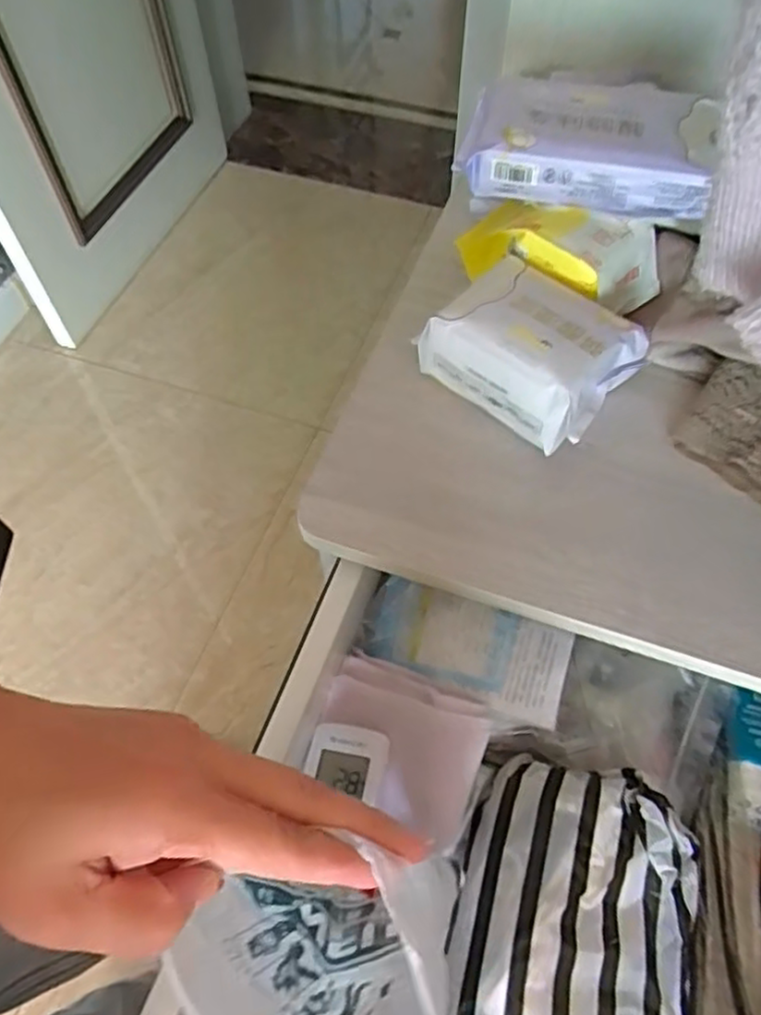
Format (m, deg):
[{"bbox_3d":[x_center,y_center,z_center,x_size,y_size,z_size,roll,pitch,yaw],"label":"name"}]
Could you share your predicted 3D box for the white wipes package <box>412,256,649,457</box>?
[{"bbox_3d":[0.096,-0.104,0.454,0.119,0.056,0.091,34,65,20],"label":"white wipes package"}]

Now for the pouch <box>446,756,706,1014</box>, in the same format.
[{"bbox_3d":[0.110,0.247,0.377,0.141,0.060,0.191,10,59,7],"label":"pouch"}]

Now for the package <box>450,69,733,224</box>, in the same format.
[{"bbox_3d":[0.142,-0.252,0.482,0.166,0.044,0.096,13,60,9],"label":"package"}]

